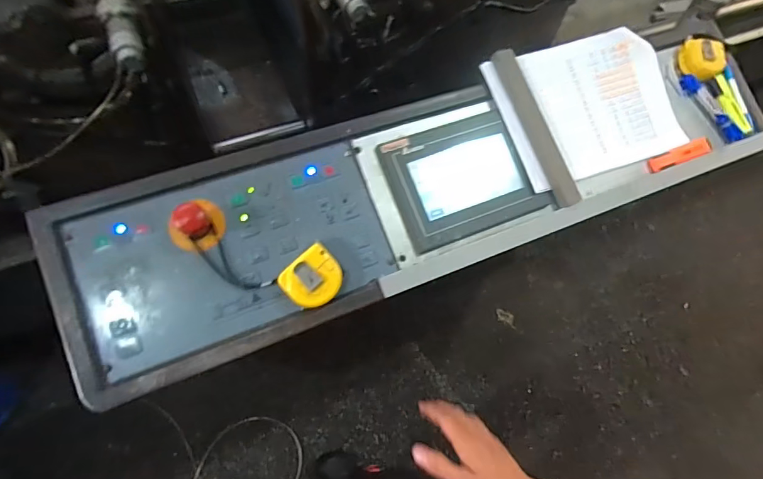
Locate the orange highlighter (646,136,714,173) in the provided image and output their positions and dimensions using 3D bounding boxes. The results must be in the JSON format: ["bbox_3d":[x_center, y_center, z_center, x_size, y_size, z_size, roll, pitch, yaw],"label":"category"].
[{"bbox_3d":[0.480,-0.137,0.689,0.118,0.017,0.027,-19,96,-14],"label":"orange highlighter"}]

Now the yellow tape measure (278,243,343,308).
[{"bbox_3d":[-0.087,0.049,0.534,0.069,0.032,0.066,-37,98,-18],"label":"yellow tape measure"}]

